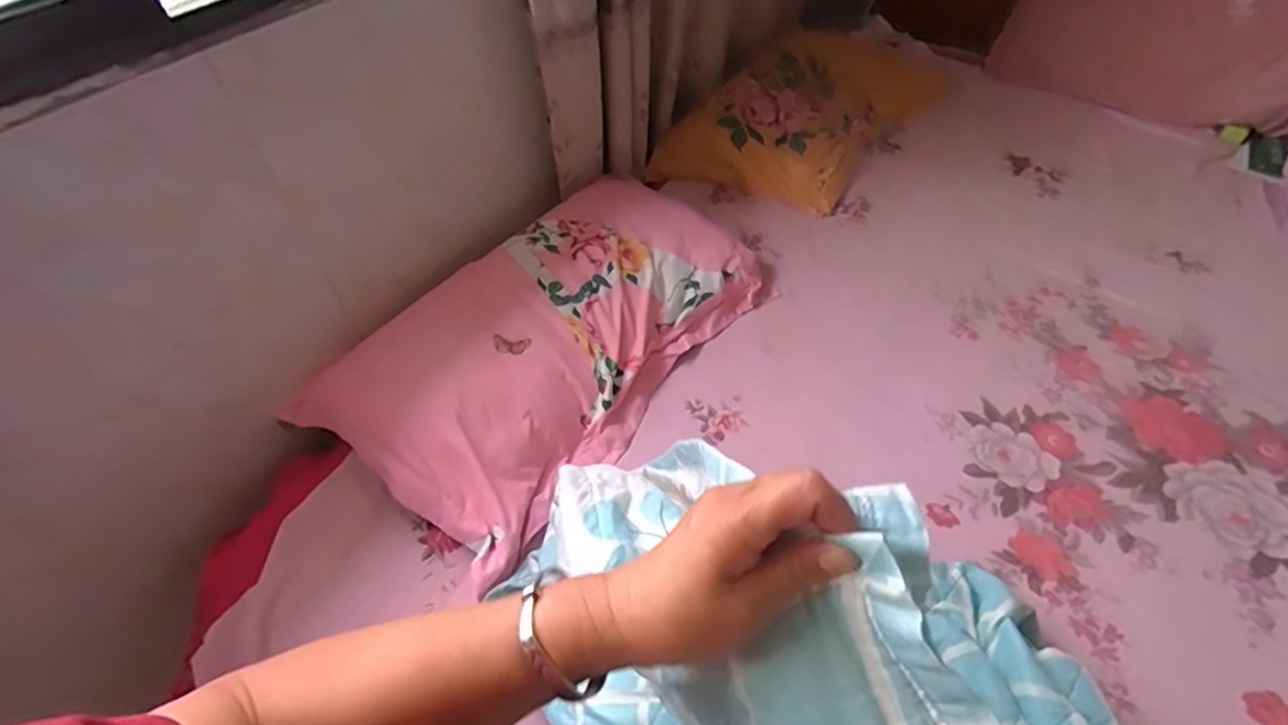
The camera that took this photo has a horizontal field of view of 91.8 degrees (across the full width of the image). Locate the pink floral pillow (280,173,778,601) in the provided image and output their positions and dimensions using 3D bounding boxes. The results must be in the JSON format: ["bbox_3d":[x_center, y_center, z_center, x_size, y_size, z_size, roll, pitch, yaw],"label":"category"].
[{"bbox_3d":[-0.132,-0.053,0.977,0.371,0.122,0.669,31,58,26],"label":"pink floral pillow"}]

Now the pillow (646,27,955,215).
[{"bbox_3d":[0.393,-0.588,1.407,0.386,0.114,0.801,28,57,25],"label":"pillow"}]

